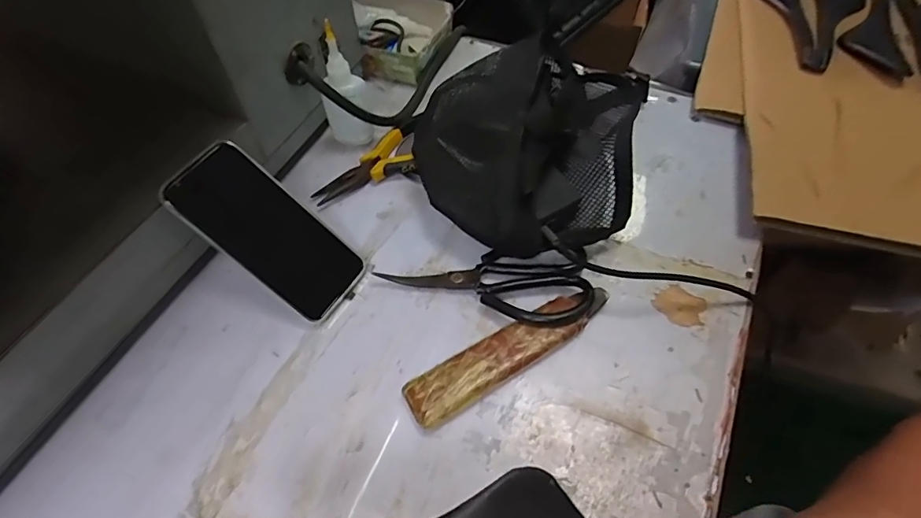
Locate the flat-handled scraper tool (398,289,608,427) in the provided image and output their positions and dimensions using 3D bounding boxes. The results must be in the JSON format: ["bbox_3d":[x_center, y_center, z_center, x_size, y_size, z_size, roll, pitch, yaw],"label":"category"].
[{"bbox_3d":[0.043,0.073,0.403,0.187,0.020,0.039,-29,60,-16],"label":"flat-handled scraper tool"}]

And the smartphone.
[{"bbox_3d":[-0.159,-0.024,0.419,0.161,0.008,0.081,42,61,-16],"label":"smartphone"}]

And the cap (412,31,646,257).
[{"bbox_3d":[0.066,-0.127,0.494,0.207,0.078,0.269,13,58,10],"label":"cap"}]

